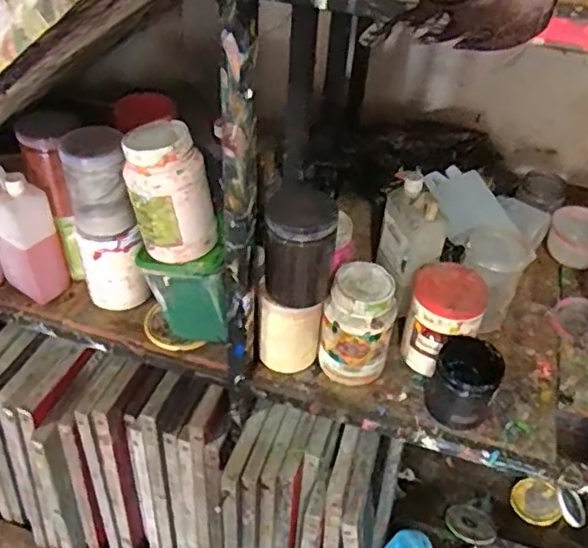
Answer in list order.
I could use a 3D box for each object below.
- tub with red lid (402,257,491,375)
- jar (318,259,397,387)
[{"bbox_3d":[0.212,0.073,0.906,0.101,0.147,0.110,16,44,12],"label":"tub with red lid"},{"bbox_3d":[0.087,0.078,0.879,0.094,0.177,0.087,2,43,-2],"label":"jar"}]

